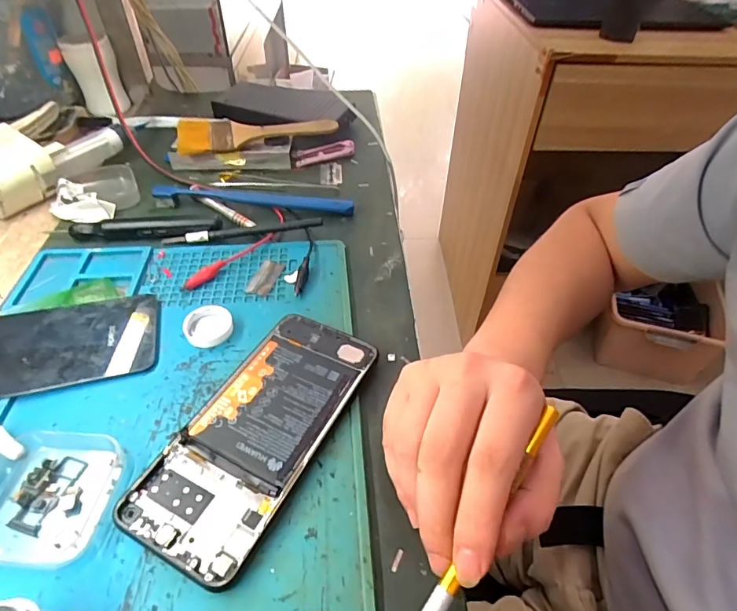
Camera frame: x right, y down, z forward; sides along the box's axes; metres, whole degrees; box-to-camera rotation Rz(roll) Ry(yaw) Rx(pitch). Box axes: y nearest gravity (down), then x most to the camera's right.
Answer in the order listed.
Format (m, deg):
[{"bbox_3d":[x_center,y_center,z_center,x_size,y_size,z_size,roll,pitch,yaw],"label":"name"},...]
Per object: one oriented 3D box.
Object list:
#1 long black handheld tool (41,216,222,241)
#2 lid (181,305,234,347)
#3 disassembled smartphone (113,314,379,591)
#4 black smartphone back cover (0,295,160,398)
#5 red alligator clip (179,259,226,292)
[{"bbox_3d":[-0.197,-0.067,0.388,0.135,0.014,0.015,-4,45,-6],"label":"long black handheld tool"},{"bbox_3d":[-0.110,0.013,0.313,0.031,0.010,0.033,1,45,-1],"label":"lid"},{"bbox_3d":[-0.063,0.067,0.261,0.077,0.010,0.155,22,48,19],"label":"disassembled smartphone"},{"bbox_3d":[-0.220,0.028,0.295,0.152,0.009,0.072,-11,46,-12],"label":"black smartphone back cover"},{"bbox_3d":[-0.126,-0.023,0.348,0.010,0.009,0.038,32,52,27],"label":"red alligator clip"}]

